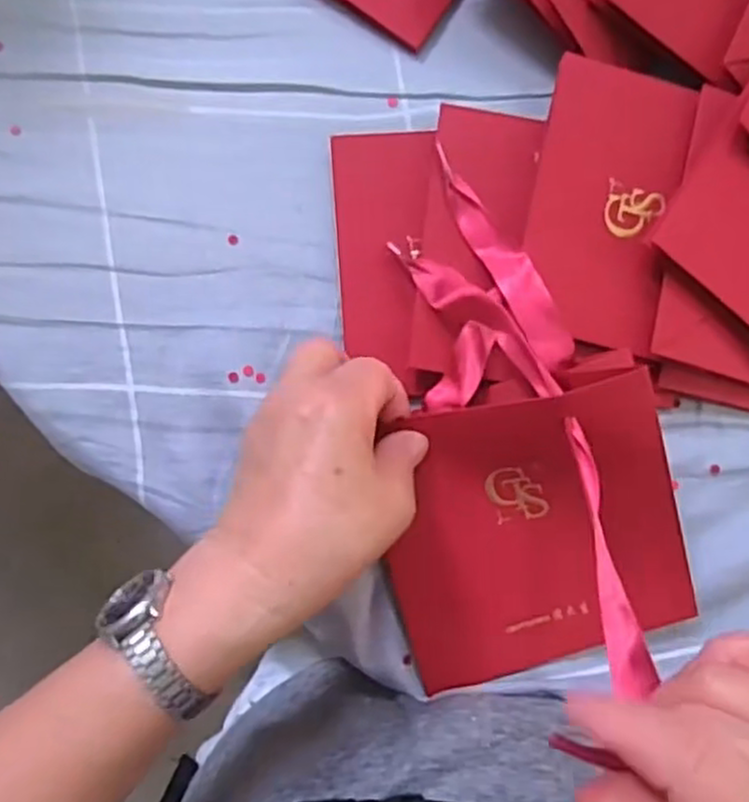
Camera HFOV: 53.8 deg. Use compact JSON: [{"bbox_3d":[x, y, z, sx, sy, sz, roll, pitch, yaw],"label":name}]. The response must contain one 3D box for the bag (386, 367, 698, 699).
[{"bbox_3d":[0.075,0.065,0.354,0.137,0.020,0.134,-14,103,13],"label":"bag"}]

